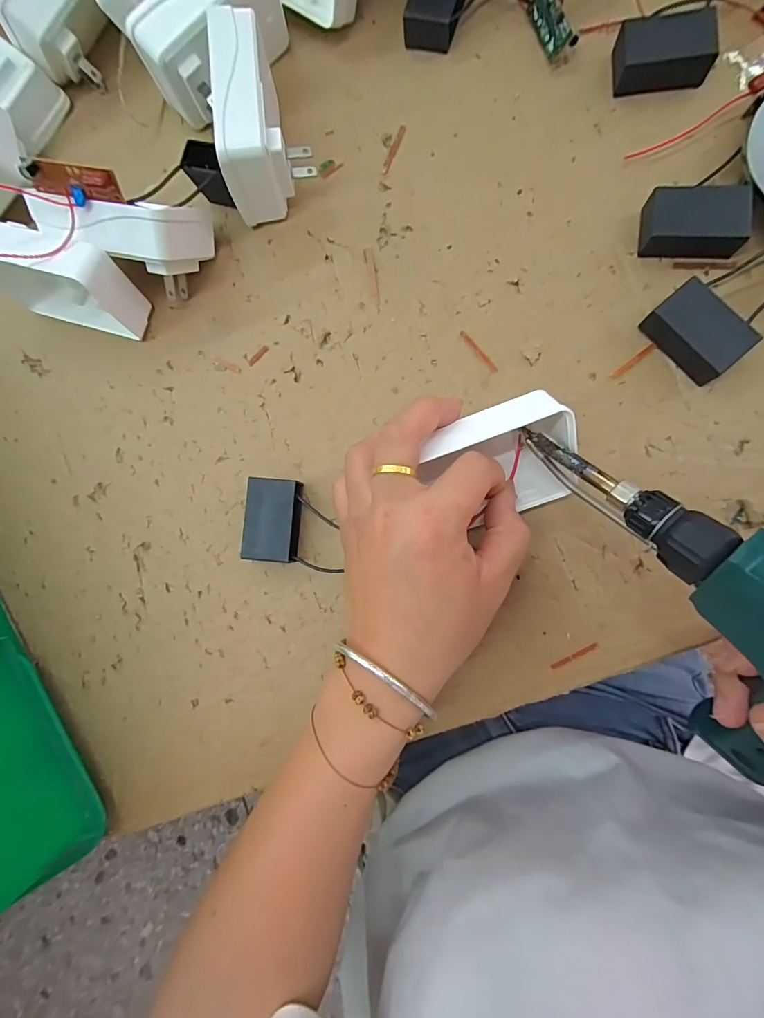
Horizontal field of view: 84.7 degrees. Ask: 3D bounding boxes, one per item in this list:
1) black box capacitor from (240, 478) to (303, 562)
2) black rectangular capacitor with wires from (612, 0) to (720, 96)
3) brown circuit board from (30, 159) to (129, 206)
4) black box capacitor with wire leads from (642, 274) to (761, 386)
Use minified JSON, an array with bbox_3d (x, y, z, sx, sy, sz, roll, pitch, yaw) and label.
[{"bbox_3d":[-0.062,0.007,0.246,0.032,0.018,0.047,2,87,8],"label":"black box capacitor"},{"bbox_3d":[0.159,-0.258,0.237,0.048,0.016,0.034,0,86,8],"label":"black rectangular capacitor with wires"},{"bbox_3d":[-0.158,-0.169,0.220,0.042,0.023,0.013,13,88,8],"label":"brown circuit board"},{"bbox_3d":[0.167,-0.093,0.223,0.032,0.018,0.047,-43,82,3],"label":"black box capacitor with wire leads"}]

